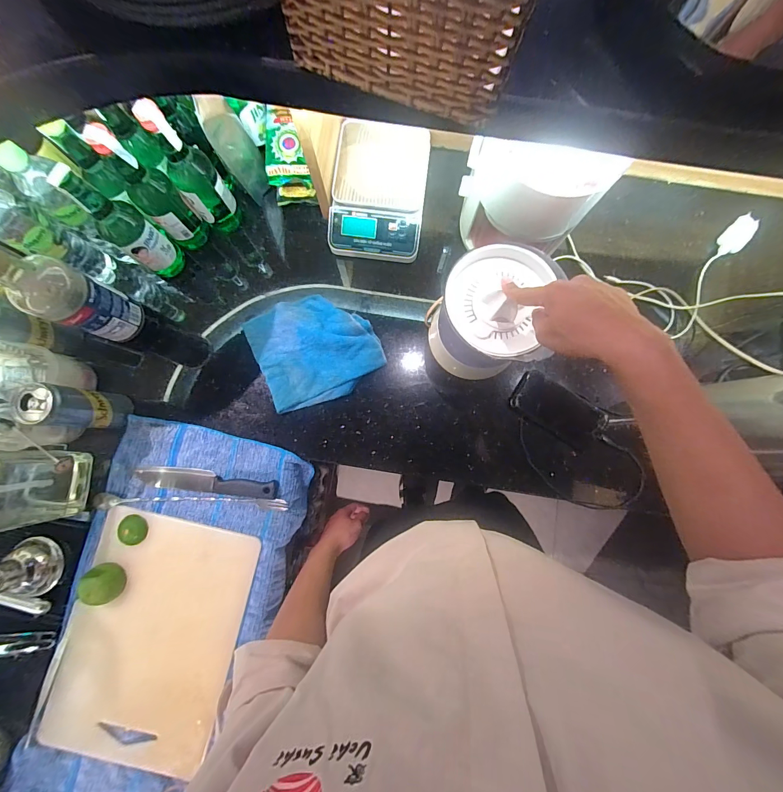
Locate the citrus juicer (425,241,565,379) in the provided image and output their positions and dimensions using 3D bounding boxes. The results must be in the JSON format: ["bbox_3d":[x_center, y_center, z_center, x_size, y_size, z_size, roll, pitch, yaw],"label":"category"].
[{"bbox_3d":[0.133,-0.114,0.523,0.136,0.176,0.143,10,84,-1],"label":"citrus juicer"}]

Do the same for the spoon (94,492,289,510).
[{"bbox_3d":[-0.325,0.173,0.568,0.311,0.013,0.023,1,85,-2],"label":"spoon"}]

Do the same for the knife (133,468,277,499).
[{"bbox_3d":[-0.299,0.139,0.563,0.231,0.017,0.034,6,84,-1],"label":"knife"}]

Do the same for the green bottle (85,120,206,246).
[{"bbox_3d":[-0.344,-0.294,0.508,0.059,0.195,0.055,0,85,-2],"label":"green bottle"}]

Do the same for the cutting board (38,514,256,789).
[{"bbox_3d":[-0.366,0.374,0.537,0.245,0.018,0.353,14,84,-1],"label":"cutting board"}]

